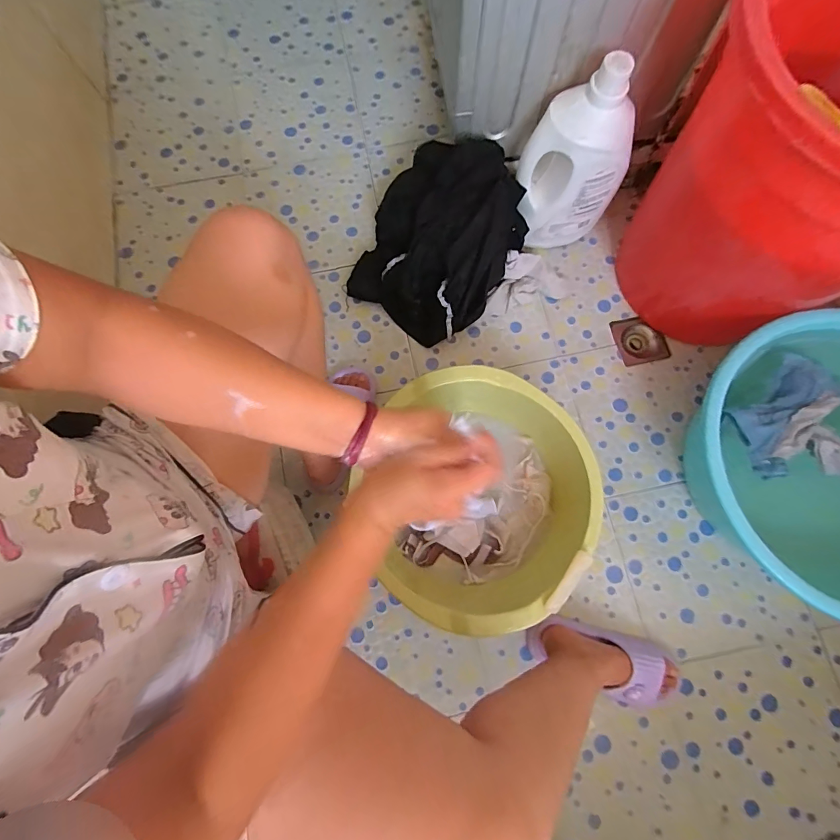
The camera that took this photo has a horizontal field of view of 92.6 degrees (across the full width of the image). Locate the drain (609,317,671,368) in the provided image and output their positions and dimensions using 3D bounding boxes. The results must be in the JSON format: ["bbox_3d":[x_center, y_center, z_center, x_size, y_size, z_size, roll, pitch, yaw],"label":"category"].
[{"bbox_3d":[0.468,-0.170,0.855,0.102,0.015,0.106,-12,77,-2],"label":"drain"}]

